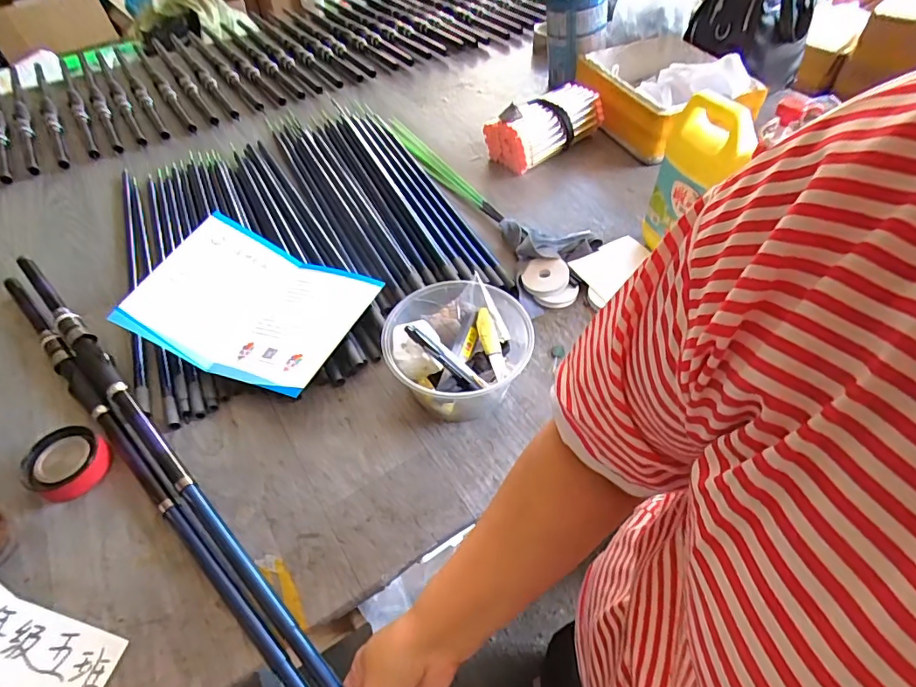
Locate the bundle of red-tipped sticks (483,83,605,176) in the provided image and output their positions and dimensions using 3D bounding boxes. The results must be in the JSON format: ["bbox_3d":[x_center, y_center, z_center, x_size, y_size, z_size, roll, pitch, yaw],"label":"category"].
[{"bbox_3d":[0.173,-0.421,0.952,0.217,0.089,0.113,-31,56,-20],"label":"bundle of red-tipped sticks"}]

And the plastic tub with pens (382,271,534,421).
[{"bbox_3d":[0.002,0.013,0.577,0.160,0.098,0.153,-1,52,2],"label":"plastic tub with pens"}]

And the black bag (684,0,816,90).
[{"bbox_3d":[0.600,-0.643,0.995,0.223,0.204,0.207,26,57,21],"label":"black bag"}]

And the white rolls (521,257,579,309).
[{"bbox_3d":[0.130,-0.086,0.702,0.066,0.028,0.075,-22,54,-14],"label":"white rolls"}]

